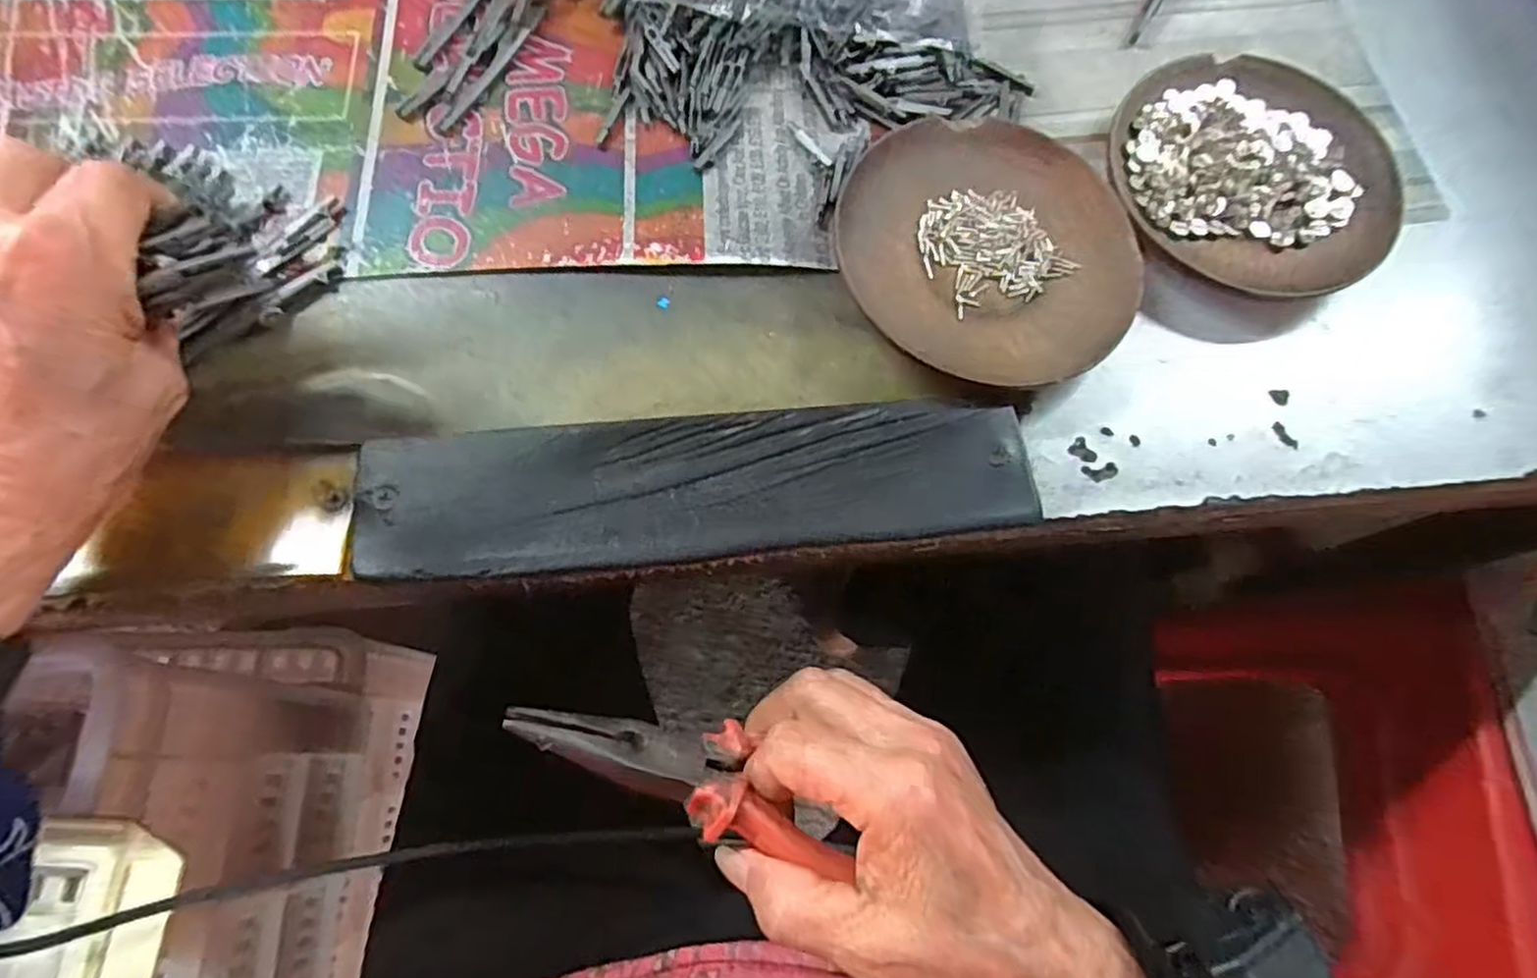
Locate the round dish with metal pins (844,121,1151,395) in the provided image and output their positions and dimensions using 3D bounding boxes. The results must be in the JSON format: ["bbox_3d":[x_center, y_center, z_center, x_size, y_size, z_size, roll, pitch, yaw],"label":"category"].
[{"bbox_3d":[0.084,-0.092,0.283,0.112,0.022,0.106,1,72,-2],"label":"round dish with metal pins"}]

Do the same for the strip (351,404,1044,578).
[{"bbox_3d":[-0.023,-0.001,0.252,0.221,0.012,0.048,-5,72,-4],"label":"strip"}]

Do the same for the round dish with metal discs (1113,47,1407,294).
[{"bbox_3d":[0.197,-0.130,0.304,0.110,0.017,0.105,1,72,-2],"label":"round dish with metal discs"}]

